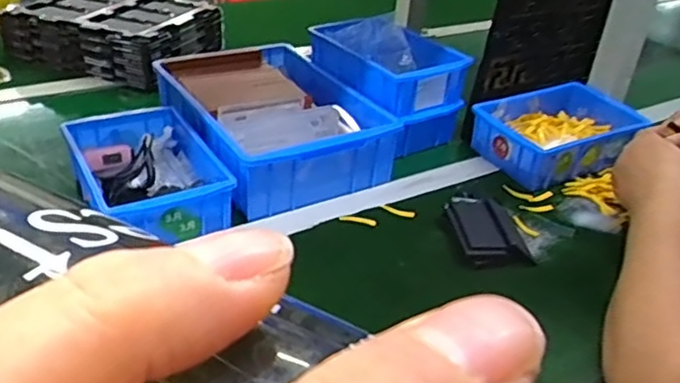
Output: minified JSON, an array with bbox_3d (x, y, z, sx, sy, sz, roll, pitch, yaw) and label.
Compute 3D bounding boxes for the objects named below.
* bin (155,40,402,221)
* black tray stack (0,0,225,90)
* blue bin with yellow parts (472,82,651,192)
[{"bbox_3d":[-0.098,-0.098,0.839,0.226,0.085,0.323,-15,38,-30],"label":"bin"},{"bbox_3d":[-0.378,-0.274,1.082,0.270,0.080,0.229,16,34,16],"label":"black tray stack"},{"bbox_3d":[0.308,-0.087,0.921,0.233,0.065,0.156,-14,37,-28],"label":"blue bin with yellow parts"}]

